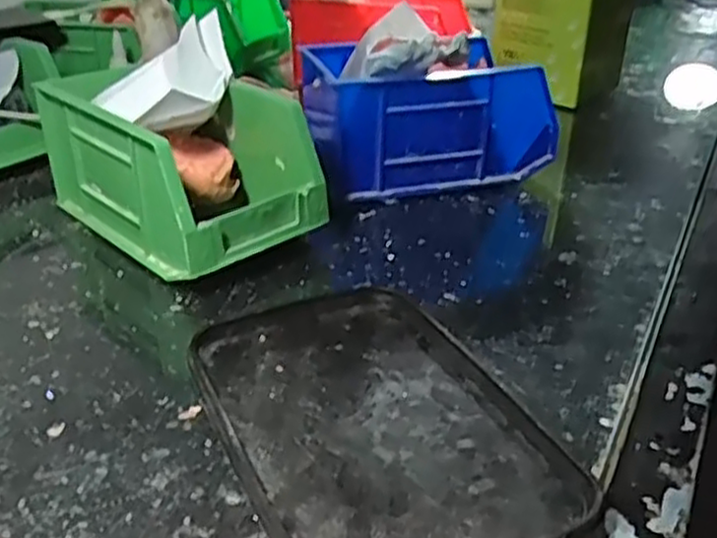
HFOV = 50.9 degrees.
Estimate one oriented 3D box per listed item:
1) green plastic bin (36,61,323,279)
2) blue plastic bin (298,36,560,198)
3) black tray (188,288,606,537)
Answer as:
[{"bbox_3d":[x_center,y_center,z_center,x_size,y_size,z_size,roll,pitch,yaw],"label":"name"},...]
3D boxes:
[{"bbox_3d":[-0.113,-0.066,0.474,0.095,0.089,0.167,-25,39,-38],"label":"green plastic bin"},{"bbox_3d":[0.052,-0.117,0.561,0.170,0.097,0.103,-6,30,-11],"label":"blue plastic bin"},{"bbox_3d":[0.004,0.065,0.325,0.120,0.009,0.182,-13,32,-23],"label":"black tray"}]

